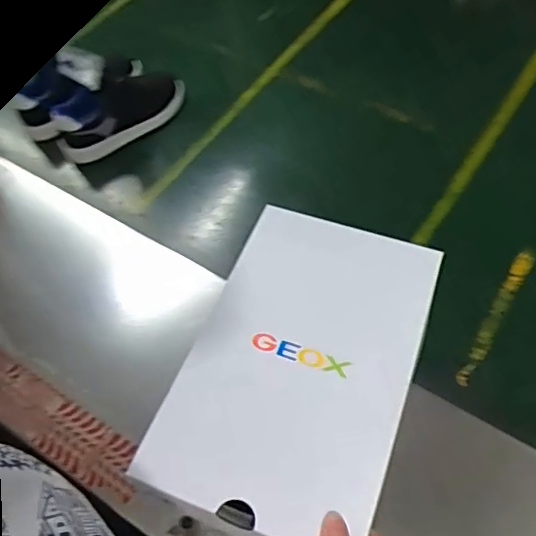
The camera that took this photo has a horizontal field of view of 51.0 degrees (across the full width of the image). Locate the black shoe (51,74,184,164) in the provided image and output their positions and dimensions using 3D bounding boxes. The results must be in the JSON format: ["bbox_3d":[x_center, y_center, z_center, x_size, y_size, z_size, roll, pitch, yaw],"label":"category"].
[{"bbox_3d":[-0.218,-0.235,0.831,0.191,0.086,0.075,-39,64,-18],"label":"black shoe"}]

